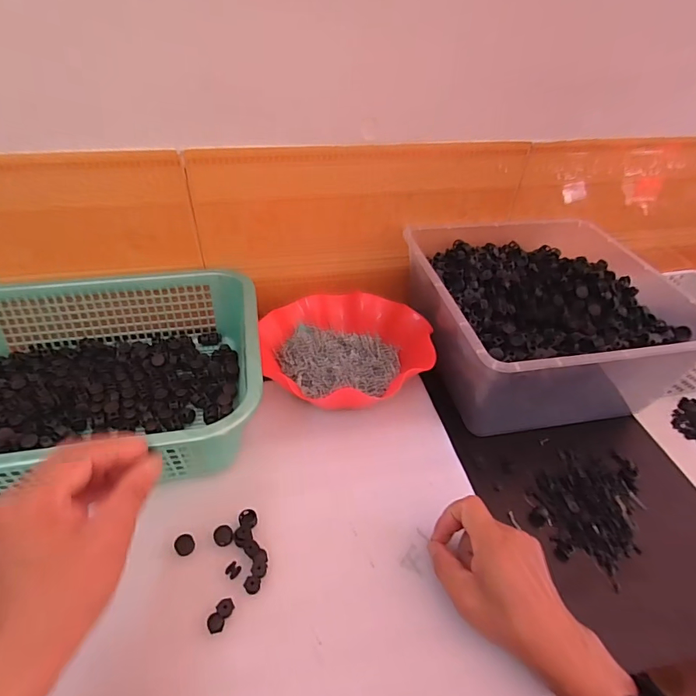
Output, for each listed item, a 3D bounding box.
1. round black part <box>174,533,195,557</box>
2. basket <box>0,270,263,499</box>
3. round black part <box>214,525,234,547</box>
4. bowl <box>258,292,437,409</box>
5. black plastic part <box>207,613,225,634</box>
[{"bbox_3d":[-0.150,0.182,0.405,0.017,0.006,0.018,2,42,-2],"label":"round black part"},{"bbox_3d":[-0.295,0.028,0.491,0.383,0.100,0.299,-6,43,-10],"label":"basket"},{"bbox_3d":[-0.117,0.176,0.413,0.017,0.005,0.017,2,42,-2],"label":"round black part"},{"bbox_3d":[-0.004,-0.008,0.566,0.204,0.056,0.216,2,42,-2],"label":"bowl"},{"bbox_3d":[-0.108,0.224,0.358,0.013,0.005,0.013,-3,41,-9],"label":"black plastic part"}]

